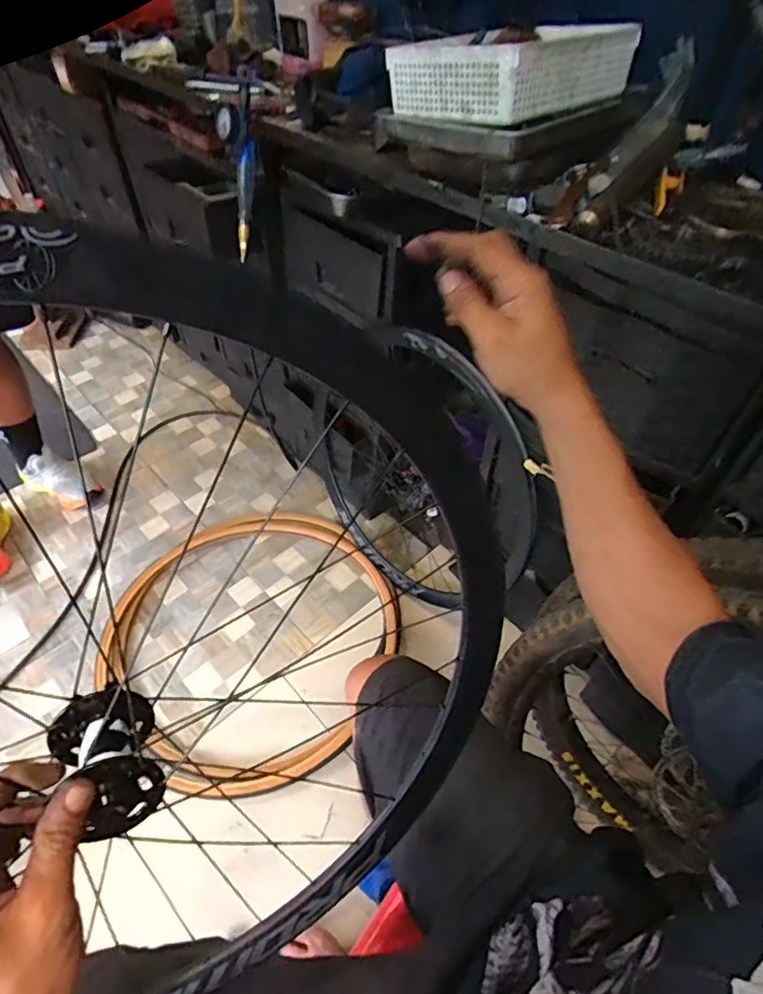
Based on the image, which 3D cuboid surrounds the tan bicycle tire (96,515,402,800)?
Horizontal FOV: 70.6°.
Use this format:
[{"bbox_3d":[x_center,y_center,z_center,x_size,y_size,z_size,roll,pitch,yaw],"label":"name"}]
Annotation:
[{"bbox_3d":[-0.302,0.300,1.291,0.686,0.067,0.655,1,49,-1],"label":"tan bicycle tire"}]

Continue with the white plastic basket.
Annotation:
[{"bbox_3d":[0.209,-0.680,0.858,0.336,0.098,0.234,-33,57,-27],"label":"white plastic basket"}]

